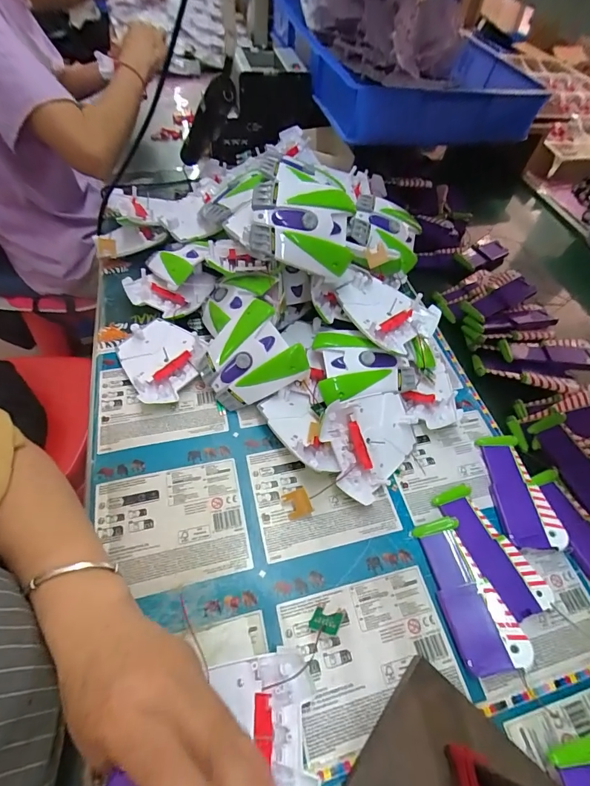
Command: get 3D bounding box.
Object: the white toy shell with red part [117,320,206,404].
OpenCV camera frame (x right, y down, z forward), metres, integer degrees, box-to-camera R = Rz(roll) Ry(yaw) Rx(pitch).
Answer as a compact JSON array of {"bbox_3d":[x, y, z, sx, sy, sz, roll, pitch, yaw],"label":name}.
[{"bbox_3d":[-0.161,-0.037,0.441,0.101,0.028,0.094,2,56,-3],"label":"white toy shell with red part"}]

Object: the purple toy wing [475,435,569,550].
[{"bbox_3d":[0.229,0.098,0.386,0.047,0.017,0.119,0,56,-4],"label":"purple toy wing"}]

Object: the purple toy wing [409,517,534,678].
[{"bbox_3d":[0.148,0.171,0.325,0.050,0.008,0.119,-21,57,3],"label":"purple toy wing"}]

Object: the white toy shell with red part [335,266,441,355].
[{"bbox_3d":[0.104,-0.100,0.442,0.097,0.033,0.112,-35,65,-24],"label":"white toy shell with red part"}]

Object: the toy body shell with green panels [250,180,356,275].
[{"bbox_3d":[0.008,-0.175,0.397,0.109,0.035,0.090,1,100,-16],"label":"toy body shell with green panels"}]

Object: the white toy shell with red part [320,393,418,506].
[{"bbox_3d":[0.081,0.050,0.382,0.101,0.017,0.095,-16,93,-24],"label":"white toy shell with red part"}]

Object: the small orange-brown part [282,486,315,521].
[{"bbox_3d":[0.003,0.109,0.364,0.024,0.013,0.026,-19,60,-17],"label":"small orange-brown part"}]

